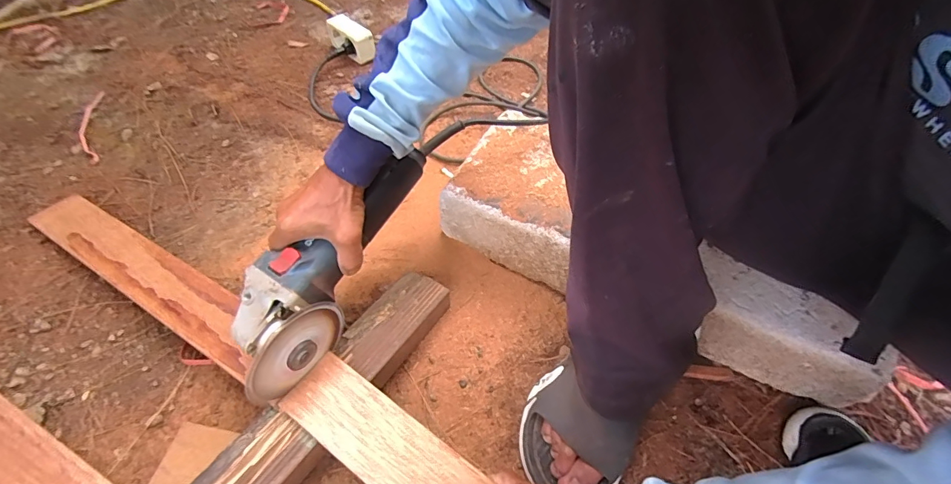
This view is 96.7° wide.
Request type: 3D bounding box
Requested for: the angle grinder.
[{"bbox_3d":[-0.145,0.016,0.434,0.083,0.073,0.277,25,67,16],"label":"angle grinder"}]

